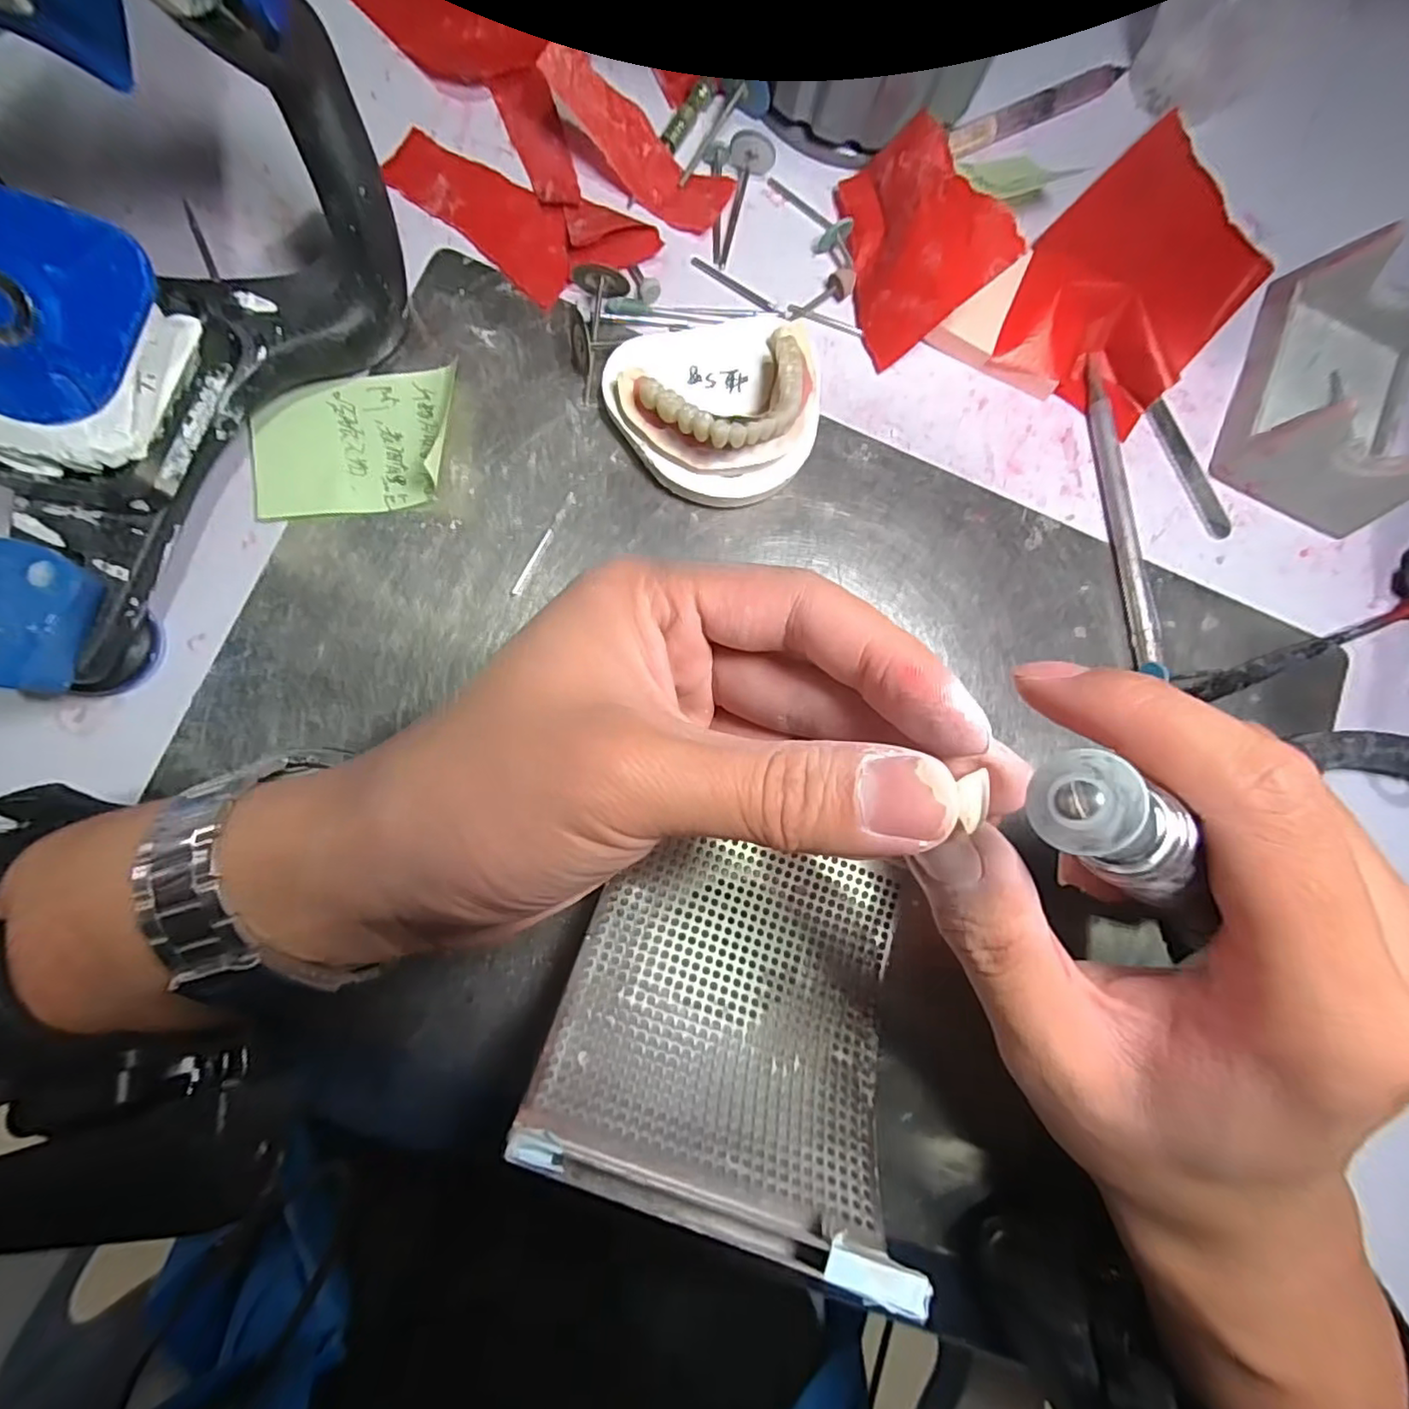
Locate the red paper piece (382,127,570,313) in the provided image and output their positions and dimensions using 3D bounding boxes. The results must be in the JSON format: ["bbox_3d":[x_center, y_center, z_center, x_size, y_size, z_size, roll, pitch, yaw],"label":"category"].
[{"bbox_3d":[-0.082,-0.188,0.236,0.081,0.004,0.034,38,81,-1],"label":"red paper piece"}]

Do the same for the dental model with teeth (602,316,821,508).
[{"bbox_3d":[0.005,-0.108,0.219,0.073,0.037,0.069,-12,84,-8],"label":"dental model with teeth"}]

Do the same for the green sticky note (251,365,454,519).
[{"bbox_3d":[-0.123,-0.093,0.220,0.065,0.004,0.053,-7,84,-7],"label":"green sticky note"}]

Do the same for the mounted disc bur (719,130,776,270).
[{"bbox_3d":[0.016,-0.198,0.243,0.017,0.013,0.050,9,82,-5],"label":"mounted disc bur"}]

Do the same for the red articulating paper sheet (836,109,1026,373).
[{"bbox_3d":[0.078,-0.178,0.233,0.006,0.056,0.077,1,73,-48],"label":"red articulating paper sheet"}]

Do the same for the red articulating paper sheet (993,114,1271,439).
[{"bbox_3d":[0.180,-0.177,0.256,0.080,0.018,0.137,44,81,0],"label":"red articulating paper sheet"}]

